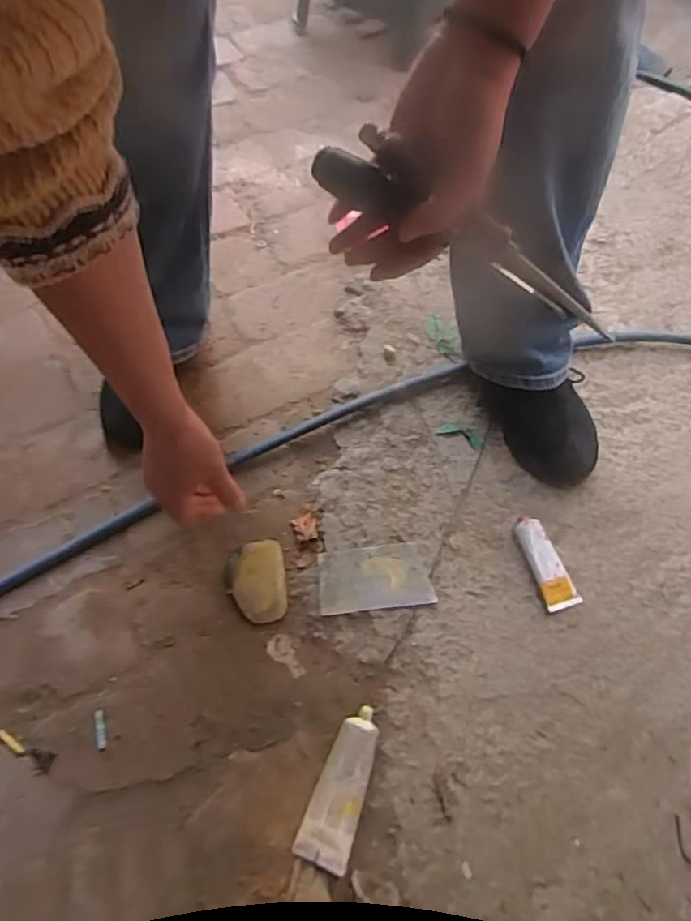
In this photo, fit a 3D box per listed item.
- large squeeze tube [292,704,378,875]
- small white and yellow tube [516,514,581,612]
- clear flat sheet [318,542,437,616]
[{"bbox_3d":[-0.003,0.312,0.565,0.049,0.030,0.137,15,62,12],"label":"large squeeze tube"},{"bbox_3d":[0.223,0.114,0.655,0.037,0.021,0.104,-18,60,-7],"label":"small white and yellow tube"},{"bbox_3d":[0.031,0.133,0.664,0.124,0.010,0.076,-8,59,2],"label":"clear flat sheet"}]

